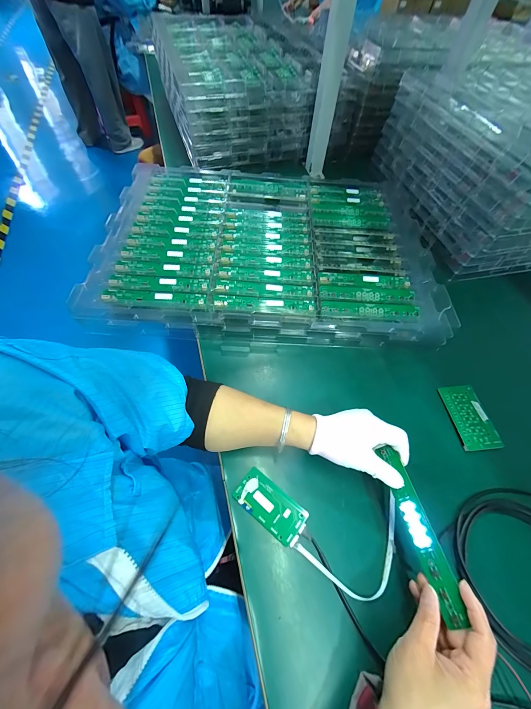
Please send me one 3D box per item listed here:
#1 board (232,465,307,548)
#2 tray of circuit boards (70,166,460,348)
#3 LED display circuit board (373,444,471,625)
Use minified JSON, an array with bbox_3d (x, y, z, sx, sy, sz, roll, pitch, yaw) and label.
[{"bbox_3d":[0.007,0.202,0.379,0.098,0.008,0.048,34,63,16],"label":"board"},{"bbox_3d":[0.005,-0.233,0.603,0.664,0.055,0.465,1,59,-3],"label":"tray of circuit boards"},{"bbox_3d":[0.176,0.196,0.328,0.027,0.008,0.171,-28,50,19],"label":"LED display circuit board"}]

